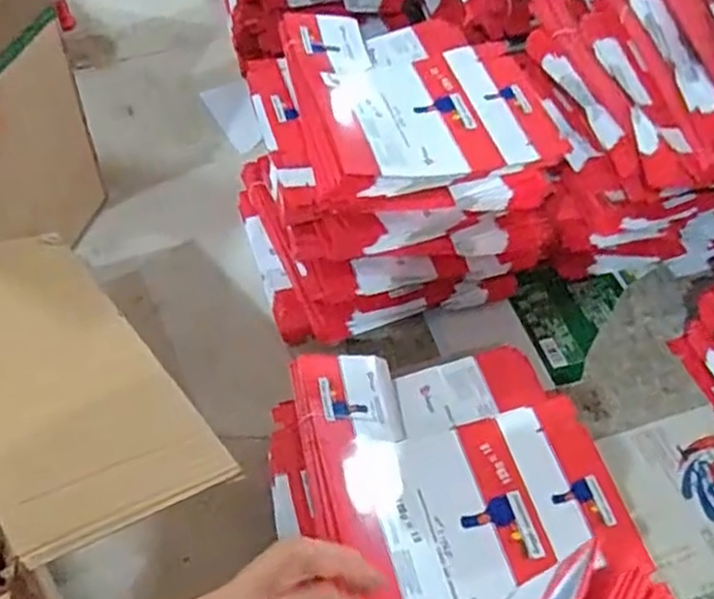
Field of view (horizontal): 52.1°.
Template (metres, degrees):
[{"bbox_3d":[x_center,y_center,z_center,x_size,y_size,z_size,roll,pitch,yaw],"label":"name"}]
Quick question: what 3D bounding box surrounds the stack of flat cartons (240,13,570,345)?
[{"bbox_3d":[0.038,-0.174,1.071,0.373,0.299,0.381,-12,52,-13],"label":"stack of flat cartons"}]

